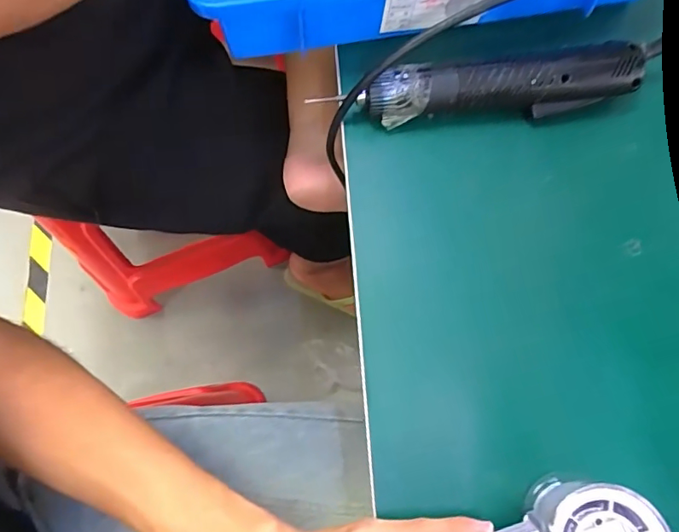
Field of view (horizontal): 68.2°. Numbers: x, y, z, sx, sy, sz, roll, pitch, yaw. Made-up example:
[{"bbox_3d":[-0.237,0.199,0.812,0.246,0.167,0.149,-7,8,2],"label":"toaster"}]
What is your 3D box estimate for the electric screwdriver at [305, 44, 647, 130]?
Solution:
[{"bbox_3d":[0.110,-0.128,0.363,0.211,0.042,0.038,-7,73,-3],"label":"electric screwdriver"}]

